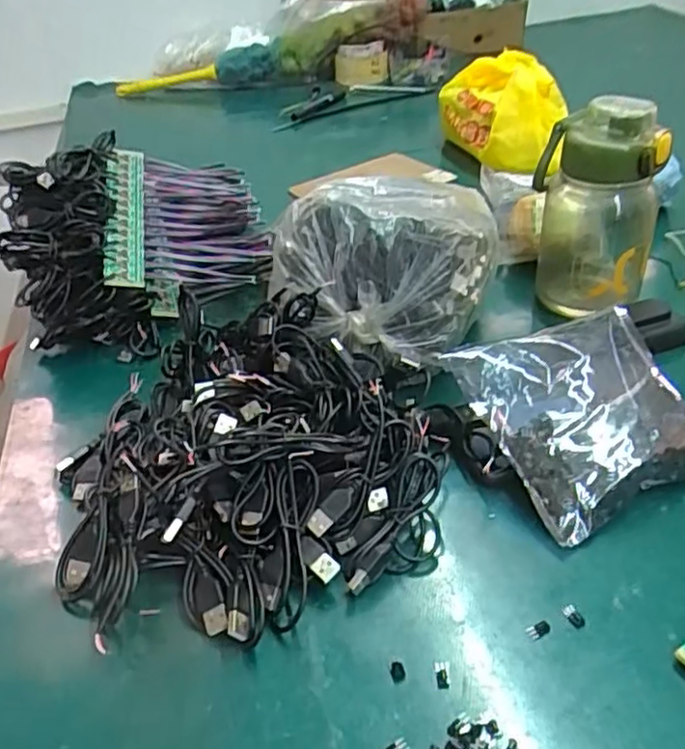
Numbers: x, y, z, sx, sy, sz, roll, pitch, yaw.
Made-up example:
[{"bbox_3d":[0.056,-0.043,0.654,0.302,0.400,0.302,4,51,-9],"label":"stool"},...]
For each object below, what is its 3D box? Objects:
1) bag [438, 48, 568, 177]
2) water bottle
[{"bbox_3d":[0.188,-0.313,0.813,0.139,0.106,0.121,0,39,9],"label":"bag"},{"bbox_3d":[0.208,-0.137,0.568,0.095,0.172,0.092,12,38,19],"label":"water bottle"}]

